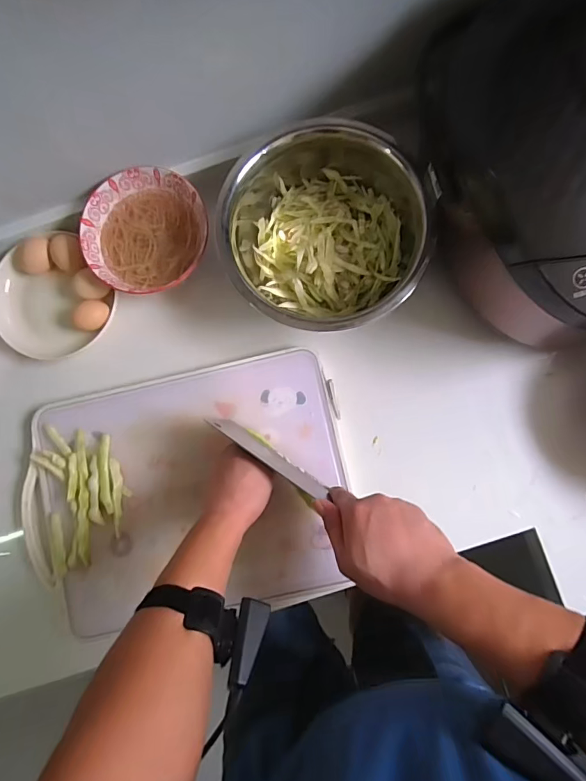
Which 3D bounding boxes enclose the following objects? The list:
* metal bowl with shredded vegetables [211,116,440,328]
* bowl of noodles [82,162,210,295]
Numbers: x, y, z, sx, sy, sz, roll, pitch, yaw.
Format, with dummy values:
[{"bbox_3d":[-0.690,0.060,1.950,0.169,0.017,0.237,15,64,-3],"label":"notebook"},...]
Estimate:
[{"bbox_3d":[0.038,-0.196,0.557,0.224,0.109,0.239,0,85,3],"label":"metal bowl with shredded vegetables"},{"bbox_3d":[-0.191,-0.208,0.585,0.156,0.065,0.159,0,85,3],"label":"bowl of noodles"}]

